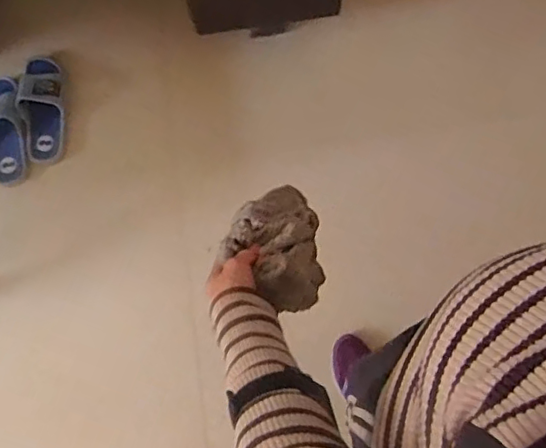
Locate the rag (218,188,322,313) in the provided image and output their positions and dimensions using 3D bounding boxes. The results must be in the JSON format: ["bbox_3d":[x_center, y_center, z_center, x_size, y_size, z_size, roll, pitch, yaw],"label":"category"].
[{"bbox_3d":[0.003,0.023,0.645,0.103,0.081,0.148,-2,77,-1],"label":"rag"}]

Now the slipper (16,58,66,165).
[{"bbox_3d":[-0.537,-0.283,1.364,0.093,0.098,0.269,-4,77,-1],"label":"slipper"}]

